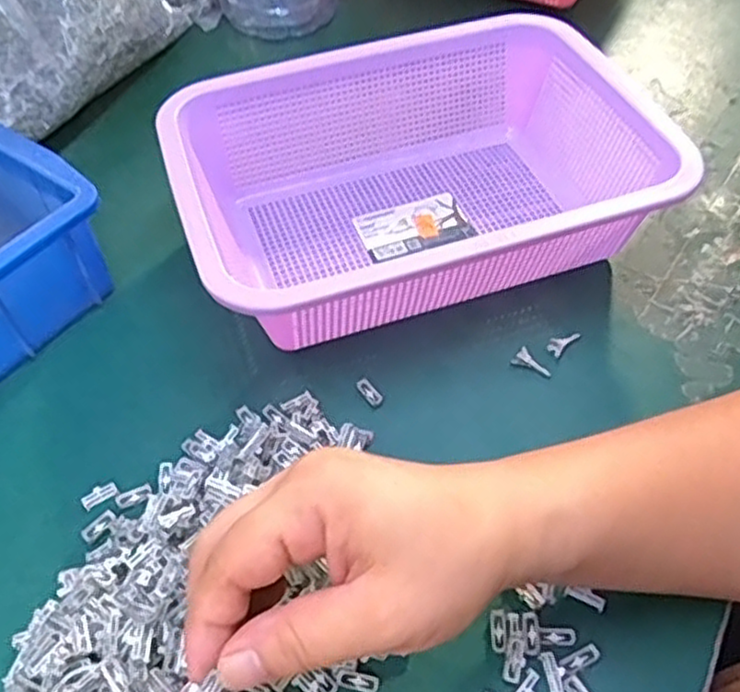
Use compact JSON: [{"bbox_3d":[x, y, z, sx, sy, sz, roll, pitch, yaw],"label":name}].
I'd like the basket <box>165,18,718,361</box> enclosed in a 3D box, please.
[{"bbox_3d":[0.021,-0.099,0.429,0.258,0.083,0.198,-16,53,-12],"label":"basket"}]

